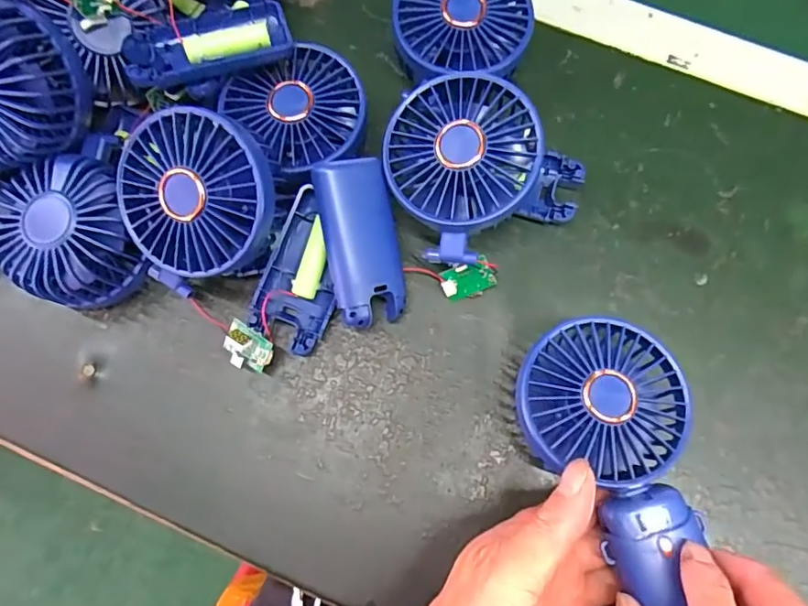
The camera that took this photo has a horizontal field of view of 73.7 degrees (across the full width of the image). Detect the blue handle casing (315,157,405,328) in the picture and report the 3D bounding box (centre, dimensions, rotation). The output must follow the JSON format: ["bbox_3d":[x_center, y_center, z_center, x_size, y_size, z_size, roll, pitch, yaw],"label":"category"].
[{"bbox_3d":[-0.023,-0.034,0.308,0.040,0.017,0.093,-10,97,-2],"label":"blue handle casing"}]

